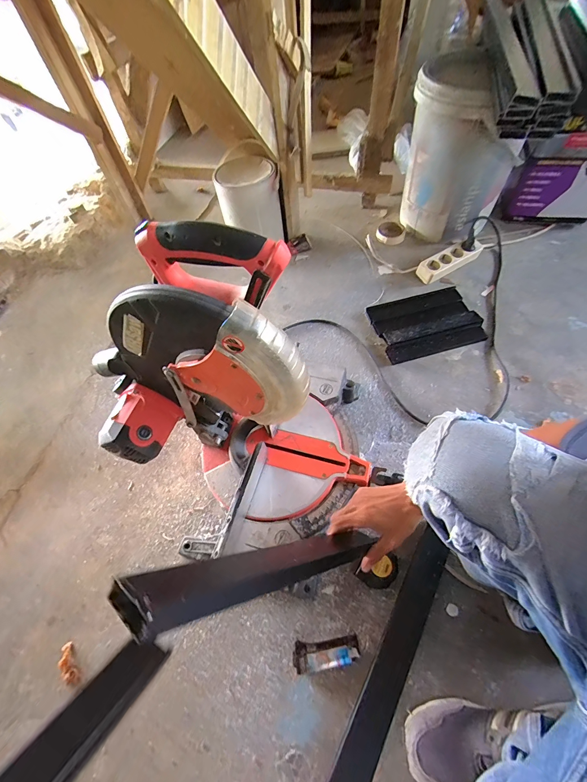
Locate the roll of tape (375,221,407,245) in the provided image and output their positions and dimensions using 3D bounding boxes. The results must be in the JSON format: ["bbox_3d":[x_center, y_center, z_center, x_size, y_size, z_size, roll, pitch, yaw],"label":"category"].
[{"bbox_3d":[0.313,-0.508,1.044,0.092,0.027,0.092,-1,59,2],"label":"roll of tape"}]

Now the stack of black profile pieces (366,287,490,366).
[{"bbox_3d":[0.346,-0.182,0.842,0.253,0.032,0.185,-15,59,-6],"label":"stack of black profile pieces"}]

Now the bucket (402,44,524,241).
[{"bbox_3d":[0.452,-0.648,0.901,0.277,0.352,0.304,19,62,14],"label":"bucket"}]

